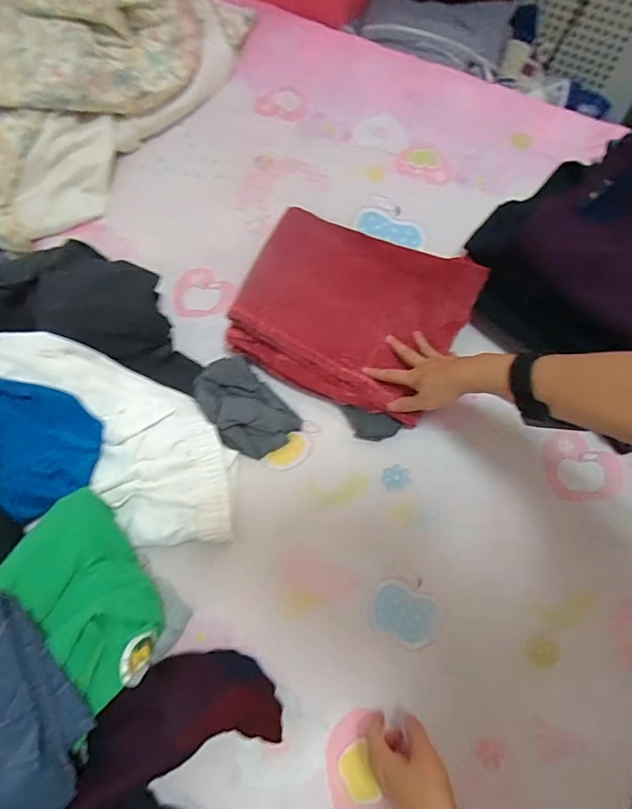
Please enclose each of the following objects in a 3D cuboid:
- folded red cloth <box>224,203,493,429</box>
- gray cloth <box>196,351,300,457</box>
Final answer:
[{"bbox_3d":[0.051,-0.130,0.657,0.296,0.077,0.227,22,69,10],"label":"folded red cloth"},{"bbox_3d":[-0.105,0.001,0.652,0.095,0.027,0.154,-41,71,-15],"label":"gray cloth"}]

